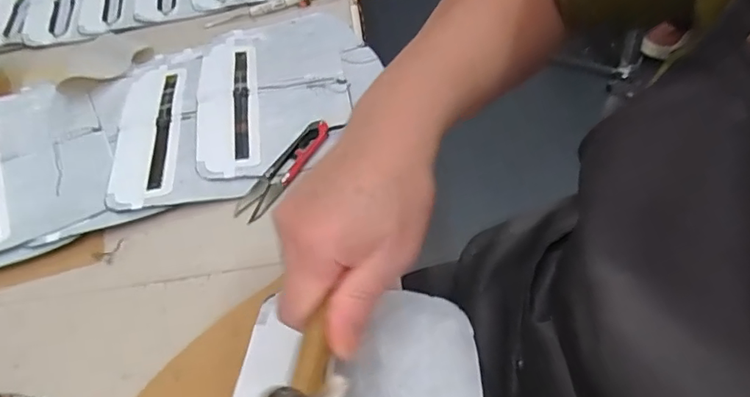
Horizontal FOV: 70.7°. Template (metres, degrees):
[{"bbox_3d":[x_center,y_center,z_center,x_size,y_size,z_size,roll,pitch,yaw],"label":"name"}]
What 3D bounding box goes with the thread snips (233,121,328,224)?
[{"bbox_3d":[-0.071,-0.025,0.411,0.024,0.013,0.104,20,52,23],"label":"thread snips"}]

